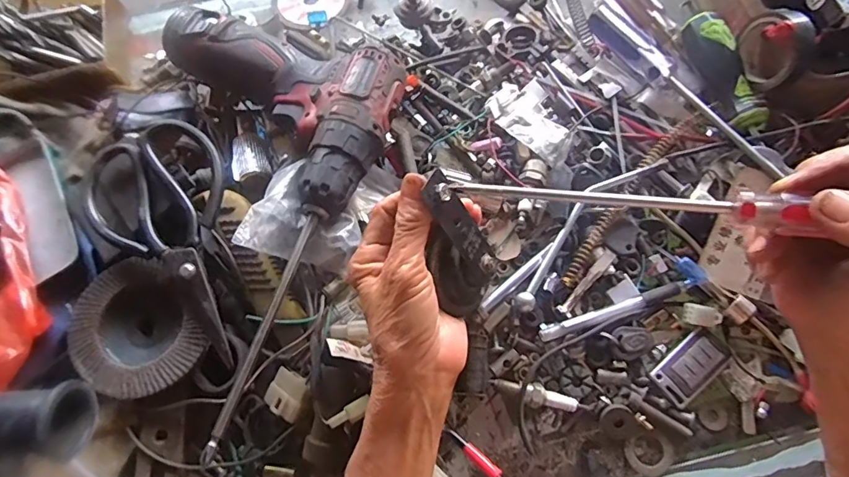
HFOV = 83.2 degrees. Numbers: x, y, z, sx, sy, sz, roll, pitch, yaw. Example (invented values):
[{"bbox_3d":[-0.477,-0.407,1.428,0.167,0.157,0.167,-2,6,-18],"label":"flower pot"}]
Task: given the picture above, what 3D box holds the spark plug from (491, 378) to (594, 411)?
[{"bbox_3d":[0.084,0.114,0.344,0.072,0.013,0.016,9,72,5],"label":"spark plug"}]

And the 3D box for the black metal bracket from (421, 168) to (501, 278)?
[{"bbox_3d":[0.025,-0.005,0.295,0.007,0.079,0.025,-3,44,44],"label":"black metal bracket"}]

